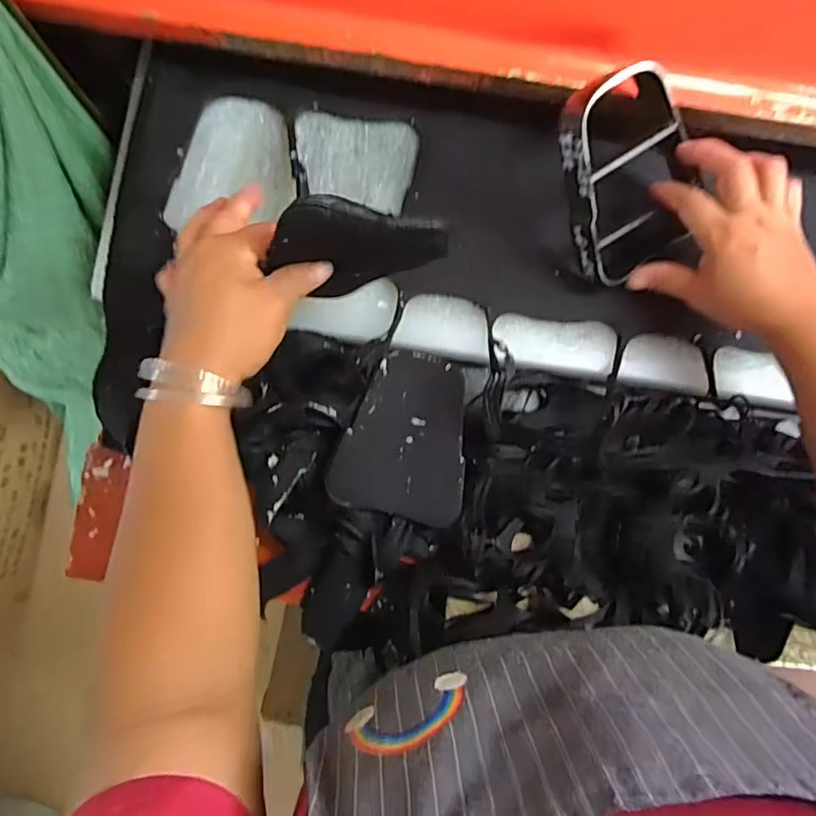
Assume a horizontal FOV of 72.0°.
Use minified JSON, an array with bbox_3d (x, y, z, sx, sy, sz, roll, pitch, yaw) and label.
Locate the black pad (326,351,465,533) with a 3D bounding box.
[{"bbox_3d":[0.001,0.020,0.463,0.103,0.019,0.135,13,82,-1],"label":"black pad"}]

